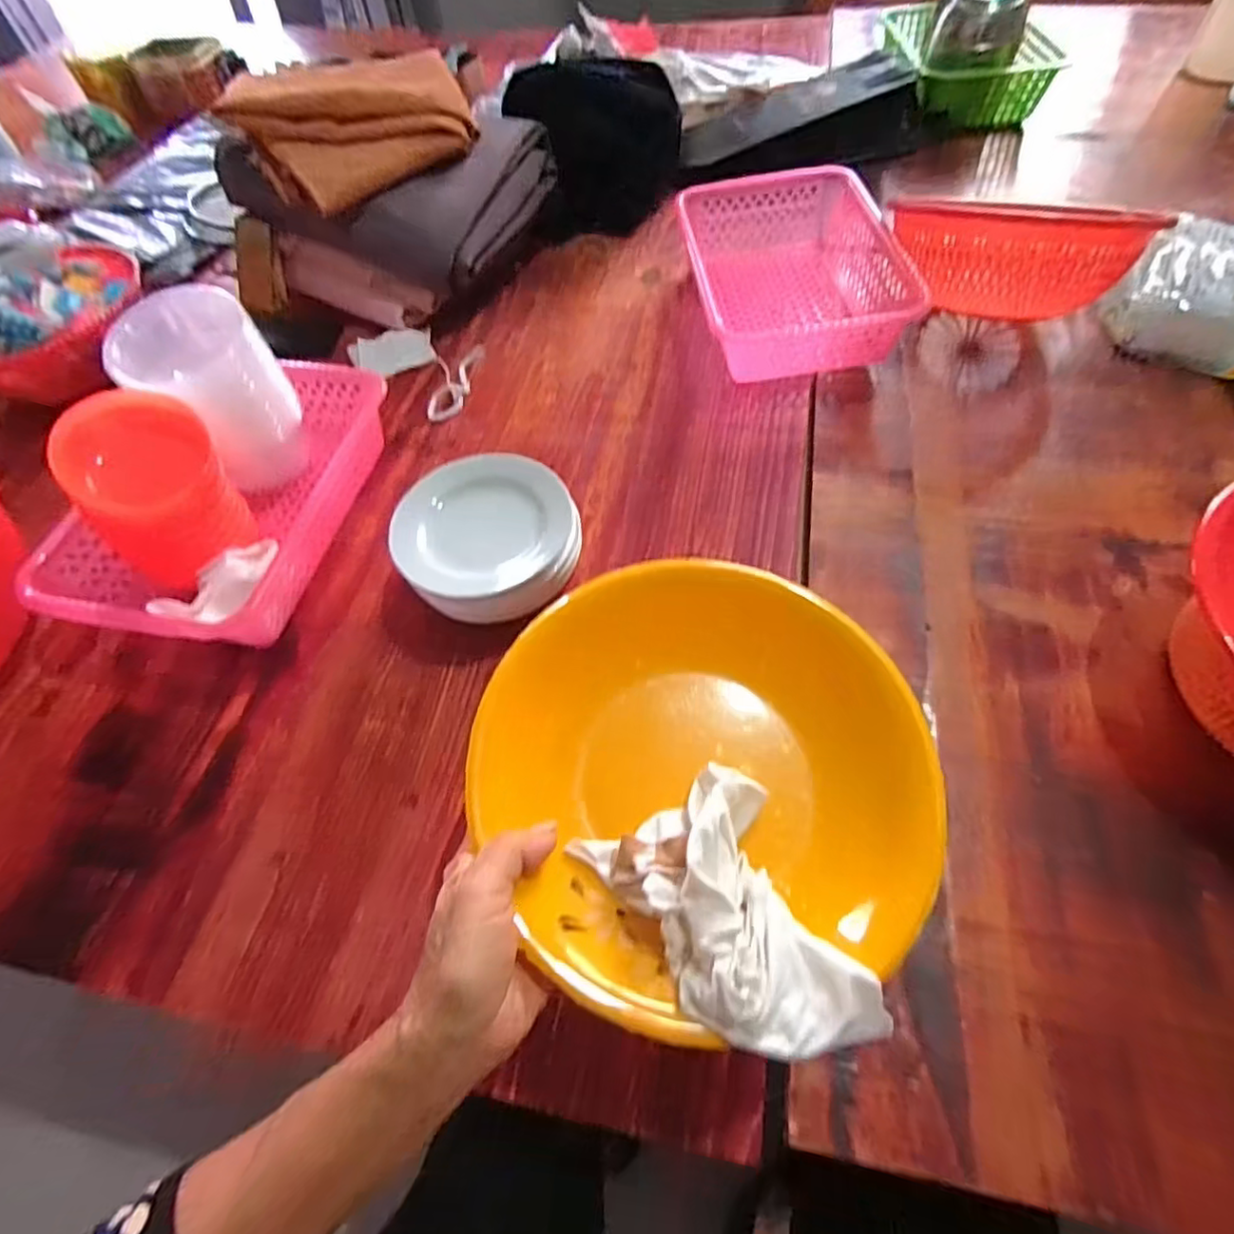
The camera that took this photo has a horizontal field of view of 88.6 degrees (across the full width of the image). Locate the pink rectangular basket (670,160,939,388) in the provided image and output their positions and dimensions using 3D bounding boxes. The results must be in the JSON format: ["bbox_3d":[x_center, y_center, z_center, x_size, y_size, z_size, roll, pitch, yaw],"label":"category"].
[{"bbox_3d":[0.193,-0.389,0.719,0.210,0.082,0.298,-7,59,0],"label":"pink rectangular basket"}]

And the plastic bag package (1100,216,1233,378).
[{"bbox_3d":[0.639,-0.335,0.664,0.199,0.069,0.181,26,64,19],"label":"plastic bag package"}]

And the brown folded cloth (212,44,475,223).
[{"bbox_3d":[-0.287,-0.555,0.710,0.237,0.041,0.148,-36,101,-11],"label":"brown folded cloth"}]

